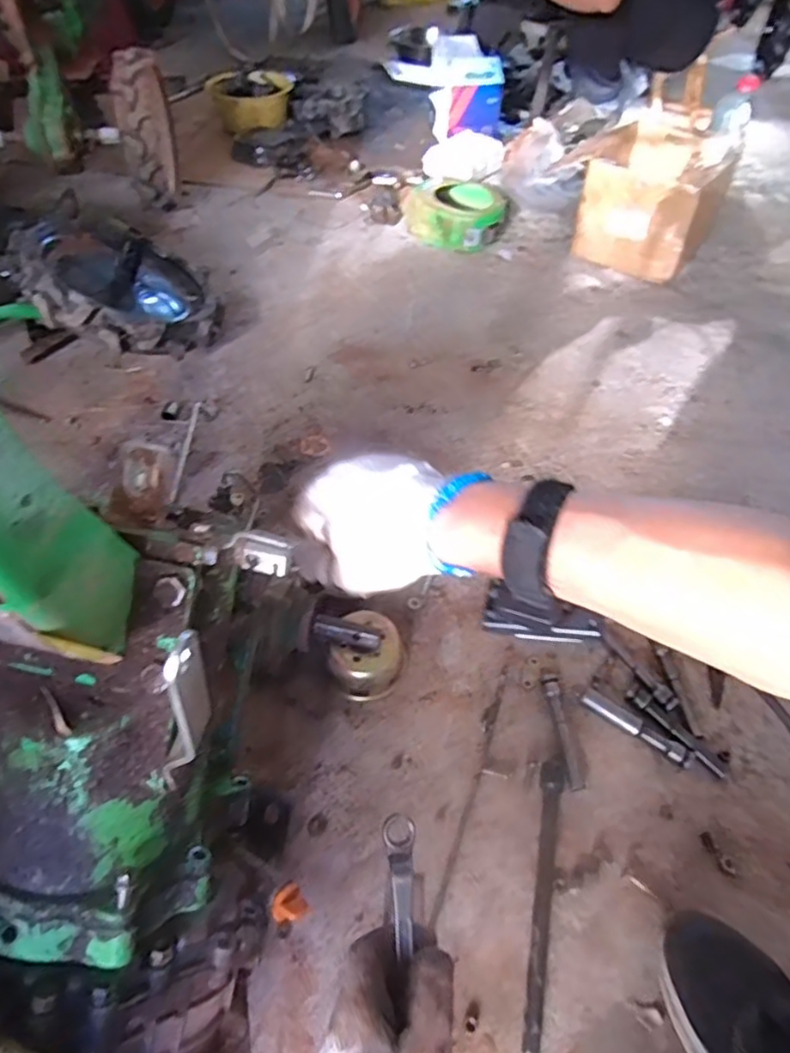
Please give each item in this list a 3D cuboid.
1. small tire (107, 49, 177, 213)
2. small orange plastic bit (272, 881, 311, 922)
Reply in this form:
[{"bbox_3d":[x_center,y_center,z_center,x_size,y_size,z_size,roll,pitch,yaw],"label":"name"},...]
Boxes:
[{"bbox_3d":[-0.550,-0.875,1.411,0.077,0.291,0.298,-6,51,-8],"label":"small tire"},{"bbox_3d":[-0.081,0.285,0.478,0.025,0.014,0.026,1,50,-2],"label":"small orange plastic bit"}]

